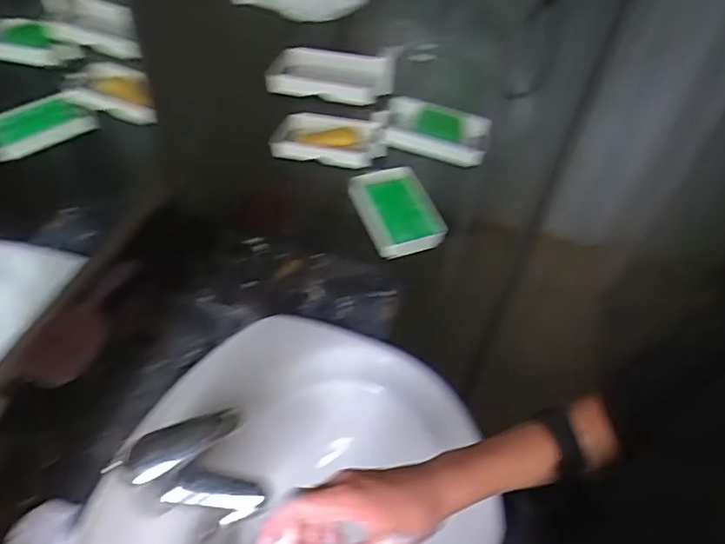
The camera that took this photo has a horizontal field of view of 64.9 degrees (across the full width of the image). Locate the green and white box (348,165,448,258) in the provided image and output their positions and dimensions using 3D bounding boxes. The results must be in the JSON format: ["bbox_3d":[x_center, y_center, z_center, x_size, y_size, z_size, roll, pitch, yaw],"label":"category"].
[{"bbox_3d":[0.046,-0.083,0.772,0.098,0.040,0.125,-12,50,-16],"label":"green and white box"}]

